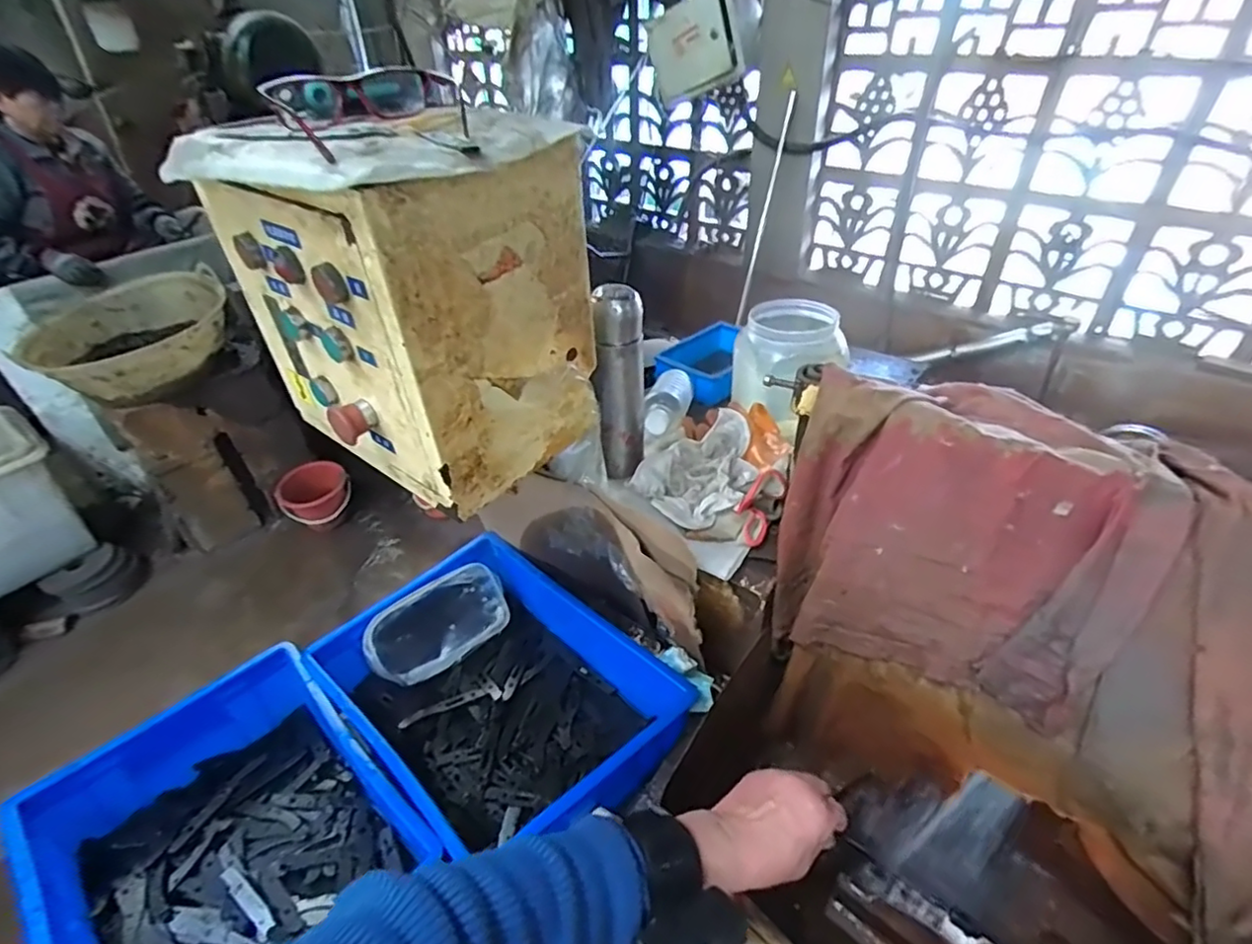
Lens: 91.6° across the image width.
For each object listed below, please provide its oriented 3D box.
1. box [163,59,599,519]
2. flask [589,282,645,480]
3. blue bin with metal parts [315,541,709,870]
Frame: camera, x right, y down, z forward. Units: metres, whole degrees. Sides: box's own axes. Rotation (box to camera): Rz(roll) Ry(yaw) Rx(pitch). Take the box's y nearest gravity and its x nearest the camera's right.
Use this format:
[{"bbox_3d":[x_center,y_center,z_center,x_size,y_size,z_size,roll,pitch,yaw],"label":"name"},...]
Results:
[{"bbox_3d":[-0.205,-0.158,0.575,0.296,0.286,0.215,23,46,30],"label":"box"},{"bbox_3d":[-0.010,-0.102,0.749,0.061,0.232,0.060,5,39,11],"label":"flask"},{"bbox_3d":[-0.153,0.284,0.784,0.427,0.116,0.300,27,48,33],"label":"blue bin with metal parts"}]

